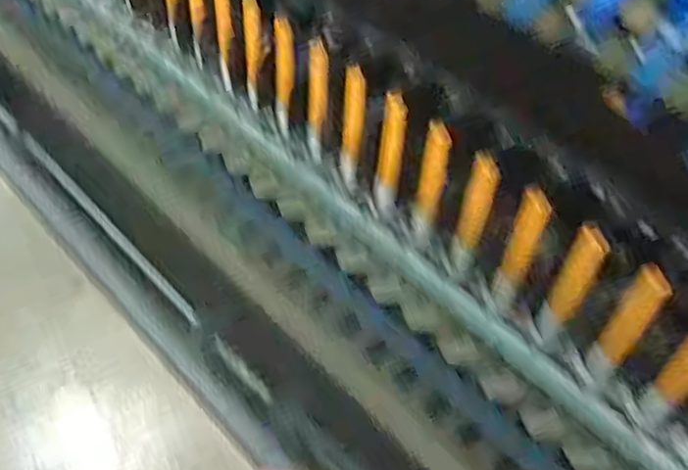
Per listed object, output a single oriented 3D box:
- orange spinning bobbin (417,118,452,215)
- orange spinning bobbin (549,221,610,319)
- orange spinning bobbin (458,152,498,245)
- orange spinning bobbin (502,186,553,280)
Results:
[{"bbox_3d":[0.107,-0.076,0.835,0.026,0.138,0.034,10,50,5],"label":"orange spinning bobbin"},{"bbox_3d":[0.247,0.044,0.736,0.033,0.132,0.029,26,53,18],"label":"orange spinning bobbin"},{"bbox_3d":[0.154,-0.039,0.797,0.028,0.129,0.024,18,51,12],"label":"orange spinning bobbin"},{"bbox_3d":[0.200,0.008,0.773,0.028,0.149,0.033,18,51,12],"label":"orange spinning bobbin"}]

